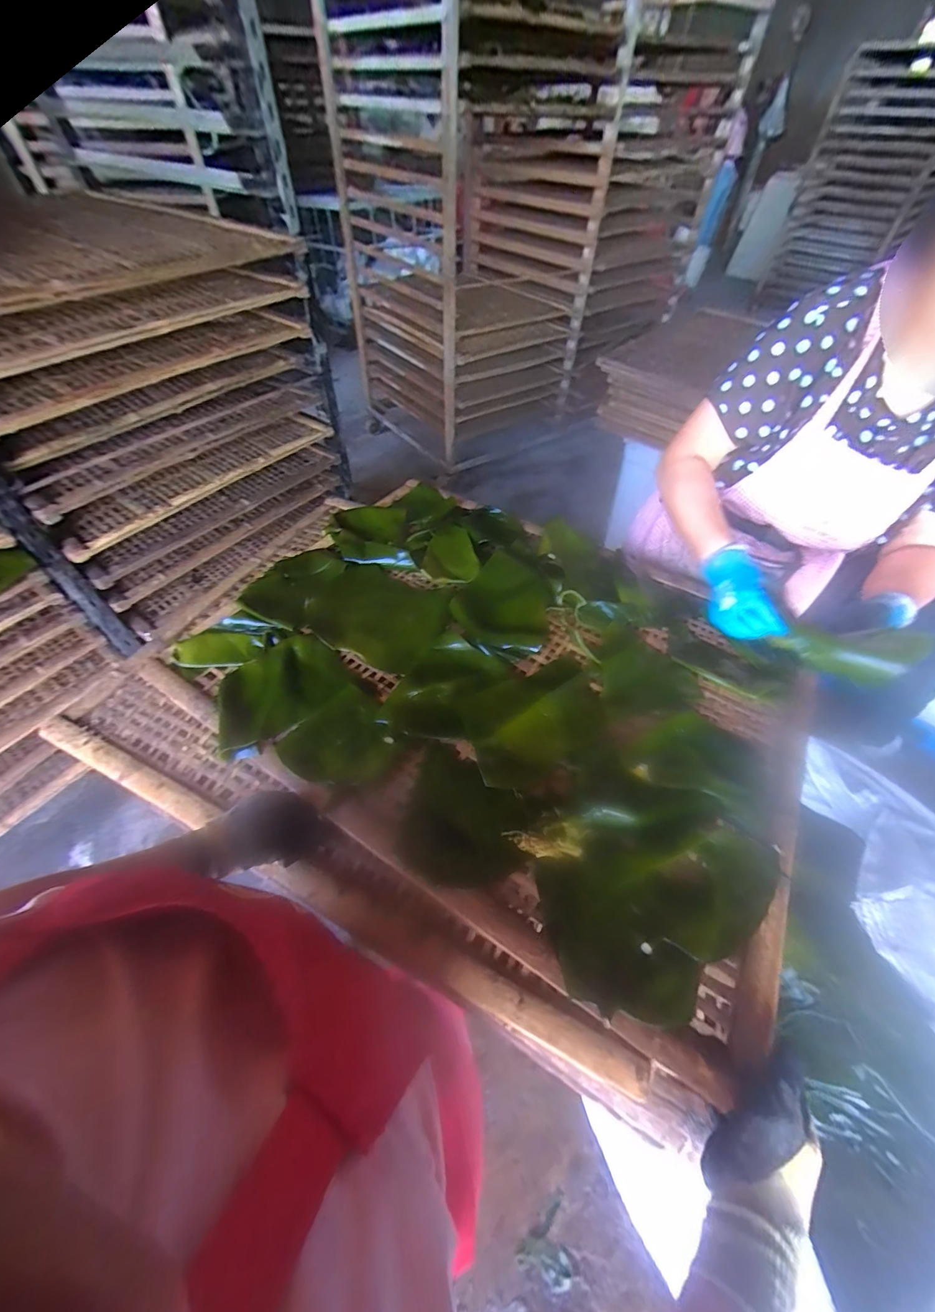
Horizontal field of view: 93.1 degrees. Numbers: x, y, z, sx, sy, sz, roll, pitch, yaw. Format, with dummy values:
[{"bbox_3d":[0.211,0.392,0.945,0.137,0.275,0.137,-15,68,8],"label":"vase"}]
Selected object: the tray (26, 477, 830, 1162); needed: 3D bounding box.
[{"bbox_3d":[-0.020,0.021,0.759,0.993,0.109,0.776,19,52,19],"label":"tray"}]

